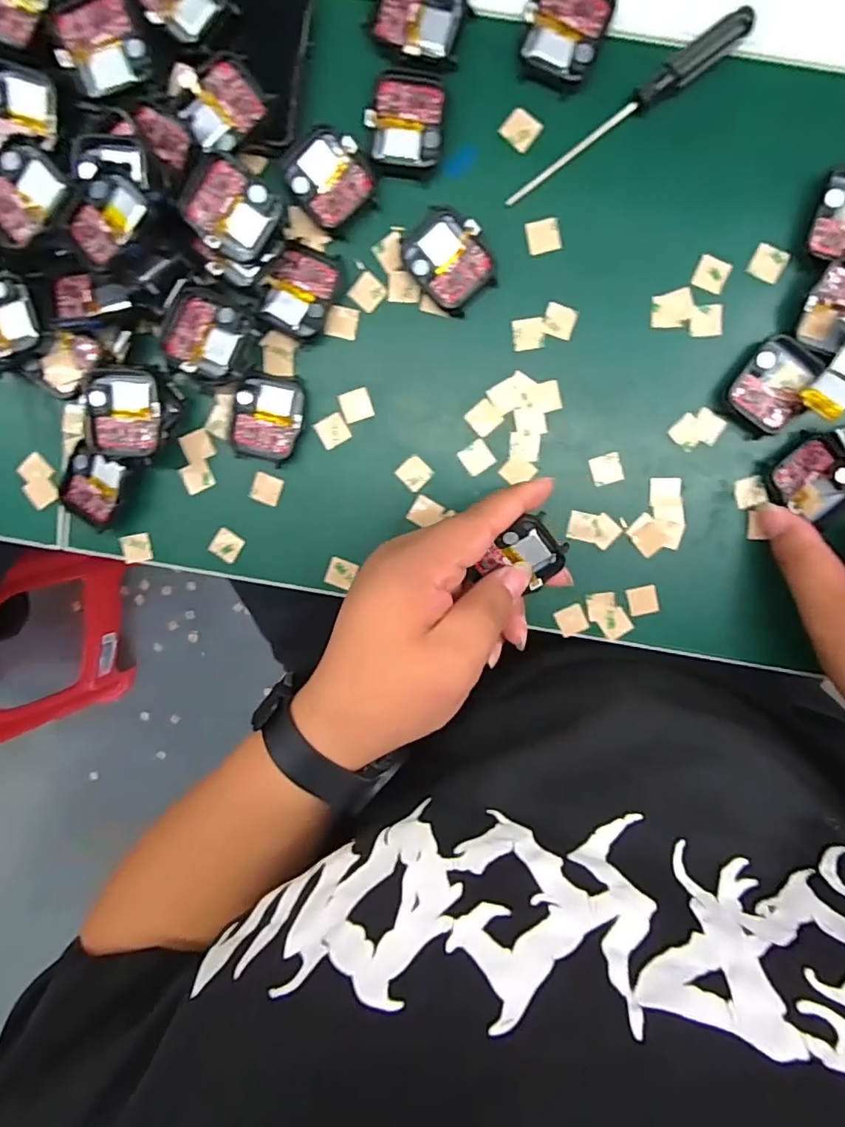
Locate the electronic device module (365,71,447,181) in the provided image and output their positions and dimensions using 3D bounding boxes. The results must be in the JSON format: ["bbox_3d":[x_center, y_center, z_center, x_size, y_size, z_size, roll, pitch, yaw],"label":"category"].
[{"bbox_3d":[-0.008,-0.216,0.279,0.036,0.006,0.046,4,98,1],"label":"electronic device module"}]

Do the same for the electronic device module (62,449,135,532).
[{"bbox_3d":[-0.178,-0.042,0.310,0.035,0.014,0.041,29,97,8],"label":"electronic device module"}]

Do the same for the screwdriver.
[{"bbox_3d":[0.099,-0.217,0.275,0.130,0.013,0.014,-36,96,6],"label":"screwdriver"}]

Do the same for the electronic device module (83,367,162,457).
[{"bbox_3d":[-0.150,-0.076,0.287,0.038,0.007,0.043,2,95,1],"label":"electronic device module"}]

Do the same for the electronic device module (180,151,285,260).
[{"bbox_3d":[-0.092,-0.168,0.273,0.044,0.010,0.036,34,98,-3],"label":"electronic device module"}]

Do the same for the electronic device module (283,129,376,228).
[{"bbox_3d":[-0.046,-0.193,0.284,0.035,0.007,0.039,-38,95,7],"label":"electronic device module"}]

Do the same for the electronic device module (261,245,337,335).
[{"bbox_3d":[-0.062,-0.140,0.294,0.033,0.010,0.040,19,99,-1],"label":"electronic device module"}]

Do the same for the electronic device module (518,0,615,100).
[{"bbox_3d":[0.068,-0.254,0.271,0.038,0.009,0.046,21,98,-1],"label":"electronic device module"}]

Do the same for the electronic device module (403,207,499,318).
[{"bbox_3d":[0.014,-0.154,0.290,0.037,0.010,0.046,-41,95,7],"label":"electronic device module"}]

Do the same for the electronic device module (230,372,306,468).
[{"bbox_3d":[-0.082,-0.077,0.305,0.037,0.011,0.044,9,99,0],"label":"electronic device module"}]

